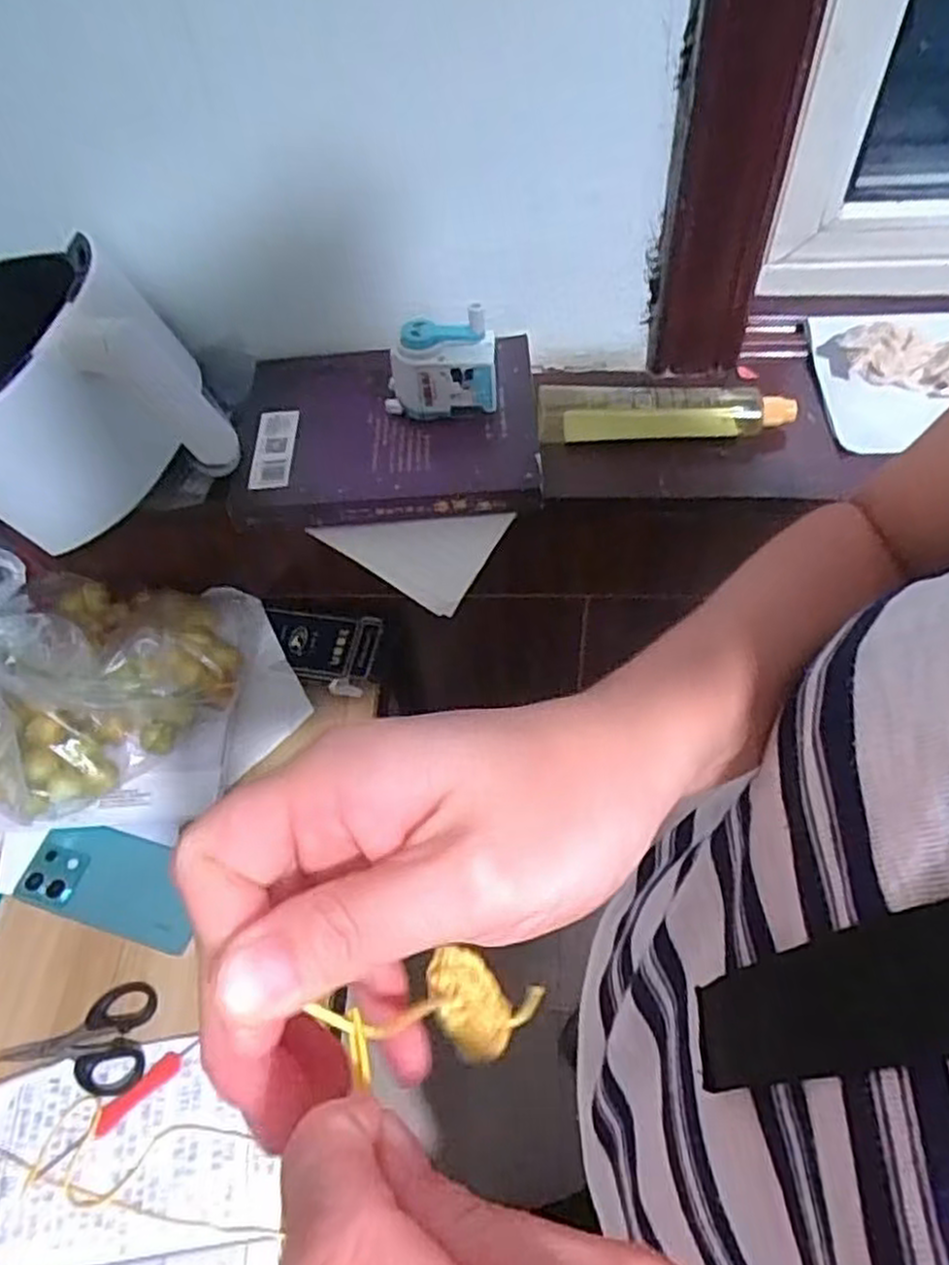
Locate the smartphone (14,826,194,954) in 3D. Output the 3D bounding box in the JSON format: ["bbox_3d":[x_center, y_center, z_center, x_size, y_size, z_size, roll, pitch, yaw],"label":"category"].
[{"bbox_3d":[-0.295,0.205,0.628,0.159,0.011,0.073,13,59,13],"label":"smartphone"}]

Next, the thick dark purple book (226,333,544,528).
[{"bbox_3d":[-0.077,-0.162,0.624,0.251,0.044,0.170,-4,57,2],"label":"thick dark purple book"}]

